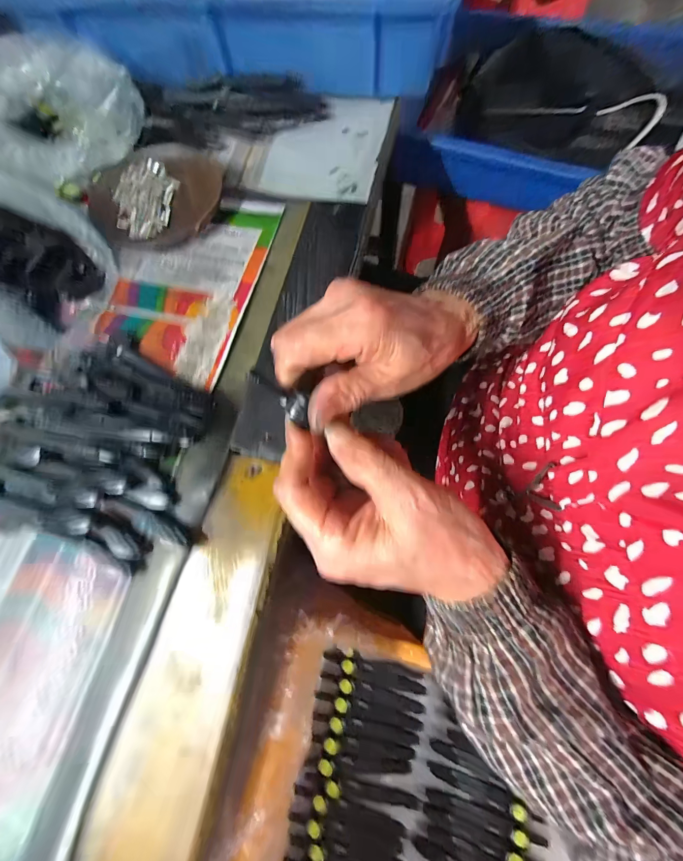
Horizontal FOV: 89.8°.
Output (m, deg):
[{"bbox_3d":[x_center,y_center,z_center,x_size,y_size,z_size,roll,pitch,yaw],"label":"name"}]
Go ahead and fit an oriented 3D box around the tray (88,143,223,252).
[{"bbox_3d":[-0.163,-0.213,0.308,0.120,0.010,0.117,-36,72,-7],"label":"tray"}]

